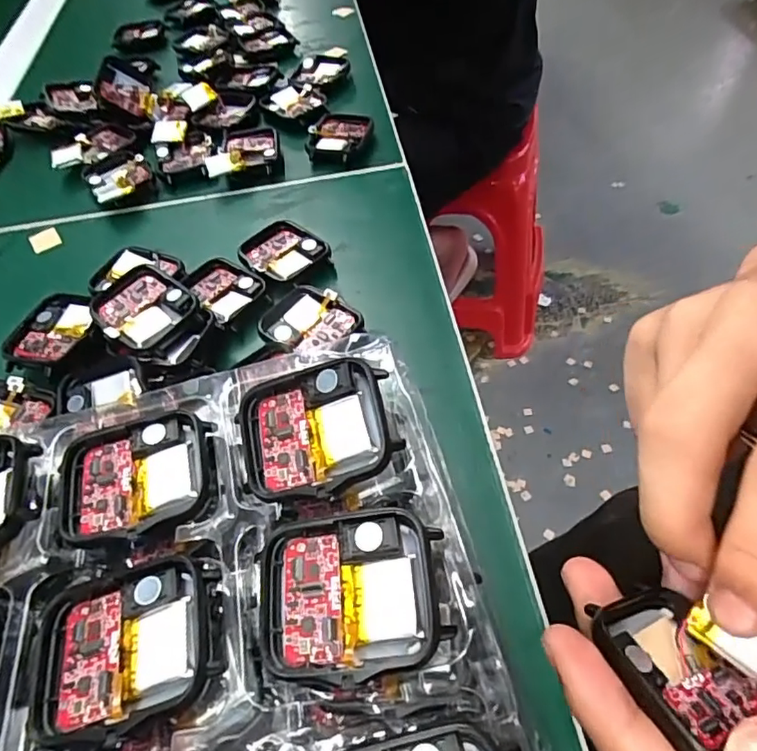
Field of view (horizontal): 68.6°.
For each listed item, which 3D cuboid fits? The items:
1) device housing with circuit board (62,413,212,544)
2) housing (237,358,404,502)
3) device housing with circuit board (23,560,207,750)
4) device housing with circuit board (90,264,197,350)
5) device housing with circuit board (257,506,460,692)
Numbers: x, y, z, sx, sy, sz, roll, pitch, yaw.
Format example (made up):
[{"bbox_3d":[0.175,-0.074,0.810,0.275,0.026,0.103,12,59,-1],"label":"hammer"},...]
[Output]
[{"bbox_3d":[-0.073,0.031,0.167,0.045,0.005,0.037,-12,54,-4],"label":"device housing with circuit board"},{"bbox_3d":[-0.020,0.016,0.163,0.046,0.006,0.037,-15,65,6],"label":"housing"},{"bbox_3d":[-0.064,0.067,0.138,0.043,0.006,0.036,-13,54,-4],"label":"device housing with circuit board"},{"bbox_3d":[-0.107,-0.031,0.250,0.043,0.007,0.039,31,68,13],"label":"device housing with circuit board"},{"bbox_3d":[-0.008,0.053,0.135,0.044,0.008,0.038,-6,53,0],"label":"device housing with circuit board"}]

